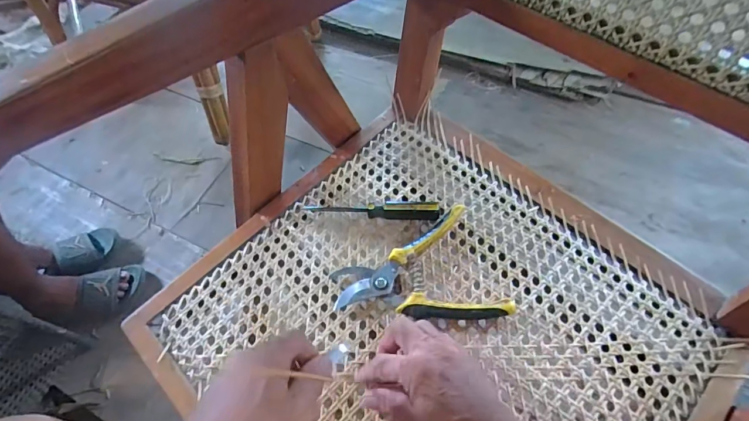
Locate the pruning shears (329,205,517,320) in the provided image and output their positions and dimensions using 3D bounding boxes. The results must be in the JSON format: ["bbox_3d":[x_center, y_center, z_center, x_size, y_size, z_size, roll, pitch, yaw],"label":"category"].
[{"bbox_3d":[0.047,0.081,0.475,0.172,0.022,0.132,-20,59,-8],"label":"pruning shears"}]

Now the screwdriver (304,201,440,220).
[{"bbox_3d":[-0.003,0.000,0.526,0.161,0.022,0.024,1,58,4],"label":"screwdriver"}]

